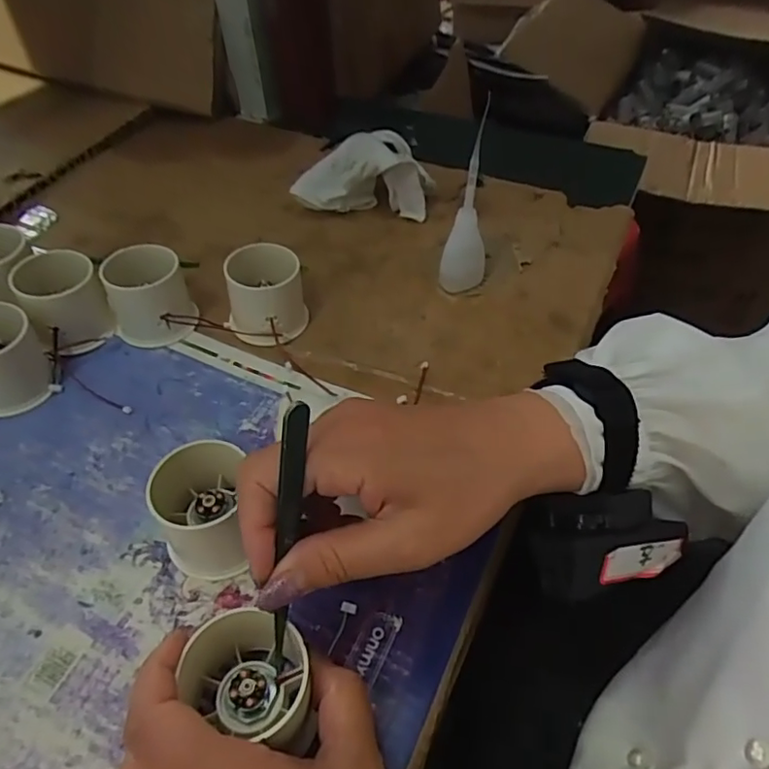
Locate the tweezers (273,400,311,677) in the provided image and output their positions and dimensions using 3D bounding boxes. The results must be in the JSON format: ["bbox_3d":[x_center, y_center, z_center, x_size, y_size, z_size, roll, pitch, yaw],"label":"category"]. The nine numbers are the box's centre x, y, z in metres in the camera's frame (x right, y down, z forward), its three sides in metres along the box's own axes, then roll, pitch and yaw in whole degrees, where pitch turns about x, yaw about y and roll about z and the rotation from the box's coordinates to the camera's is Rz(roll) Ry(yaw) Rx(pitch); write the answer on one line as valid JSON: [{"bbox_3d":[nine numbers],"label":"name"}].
[{"bbox_3d":[-0.038,0.065,0.221,0.007,0.135,0.009,18,31,14],"label":"tweezers"}]

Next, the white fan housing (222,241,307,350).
[{"bbox_3d":[-0.083,-0.062,0.408,0.051,0.050,0.050,-4,49,-5],"label":"white fan housing"}]

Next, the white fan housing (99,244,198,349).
[{"bbox_3d":[-0.163,-0.061,0.403,0.056,0.050,0.050,-14,51,-13],"label":"white fan housing"}]

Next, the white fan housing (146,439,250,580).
[{"bbox_3d":[-0.097,0.066,0.297,0.050,0.048,0.054,-8,50,-8],"label":"white fan housing"}]

